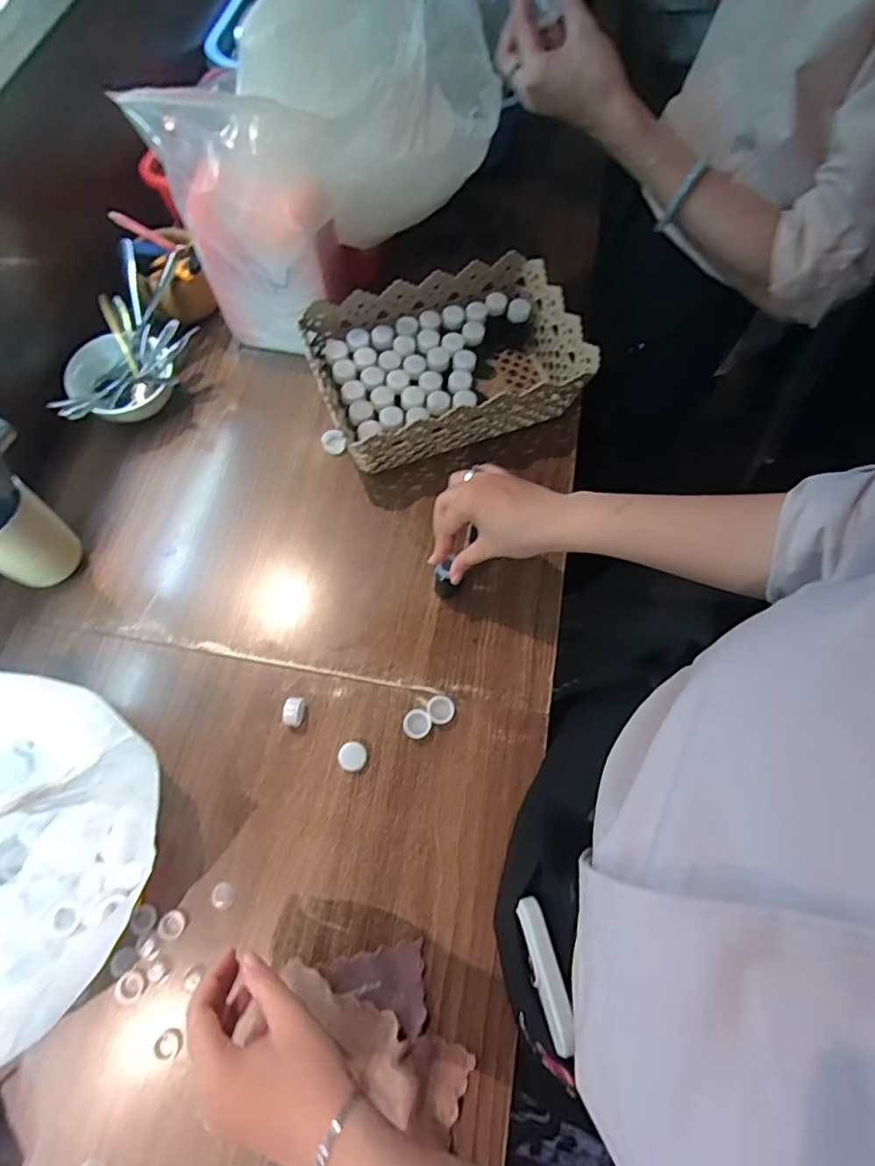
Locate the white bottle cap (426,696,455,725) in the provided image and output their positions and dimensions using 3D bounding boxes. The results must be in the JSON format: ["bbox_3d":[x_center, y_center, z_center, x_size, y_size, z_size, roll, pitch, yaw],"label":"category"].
[{"bbox_3d":[0.003,0.124,0.550,0.026,0.010,0.027,1,69,-2],"label":"white bottle cap"}]

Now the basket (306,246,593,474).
[{"bbox_3d":[0.010,-0.252,0.662,0.295,0.086,0.190,-19,71,-10],"label":"basket"}]

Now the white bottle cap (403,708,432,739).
[{"bbox_3d":[-0.019,0.136,0.544,0.026,0.009,0.027,1,69,-2],"label":"white bottle cap"}]

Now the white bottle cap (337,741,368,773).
[{"bbox_3d":[-0.080,0.163,0.530,0.027,0.011,0.027,1,69,-2],"label":"white bottle cap"}]

